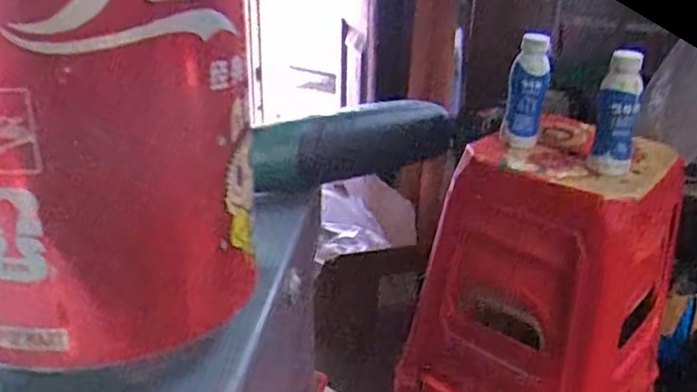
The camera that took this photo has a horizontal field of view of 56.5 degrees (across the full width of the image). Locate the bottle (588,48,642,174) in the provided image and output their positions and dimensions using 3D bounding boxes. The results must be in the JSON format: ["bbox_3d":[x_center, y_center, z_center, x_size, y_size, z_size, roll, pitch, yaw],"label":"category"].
[{"bbox_3d":[0.390,-0.122,0.943,0.056,0.171,0.073,10,23,23],"label":"bottle"}]

